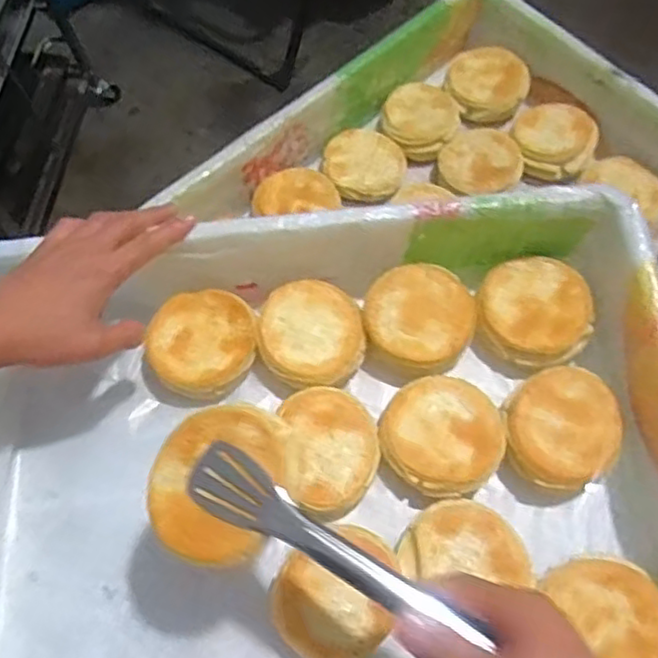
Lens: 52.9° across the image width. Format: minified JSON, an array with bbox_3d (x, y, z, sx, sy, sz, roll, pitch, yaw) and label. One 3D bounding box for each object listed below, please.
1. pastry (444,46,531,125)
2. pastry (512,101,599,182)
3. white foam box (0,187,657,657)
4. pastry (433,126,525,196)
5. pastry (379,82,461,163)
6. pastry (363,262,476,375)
[{"bbox_3d":[0.204,-0.316,0.857,0.107,0.044,0.087,18,69,10],"label":"pastry"},{"bbox_3d":[0.281,-0.236,0.823,0.089,0.031,0.104,-11,67,-2],"label":"pastry"},{"bbox_3d":[-0.018,0.116,0.541,0.585,0.124,0.403,-5,67,0],"label":"white foam box"},{"bbox_3d":[0.186,-0.201,0.814,0.097,0.032,0.096,-1,67,2],"label":"pastry"},{"bbox_3d":[0.116,-0.267,0.847,0.097,0.034,0.098,-1,67,2],"label":"pastry"},{"bbox_3d":[0.081,-0.008,0.603,0.094,0.056,0.088,-1,67,2],"label":"pastry"}]

